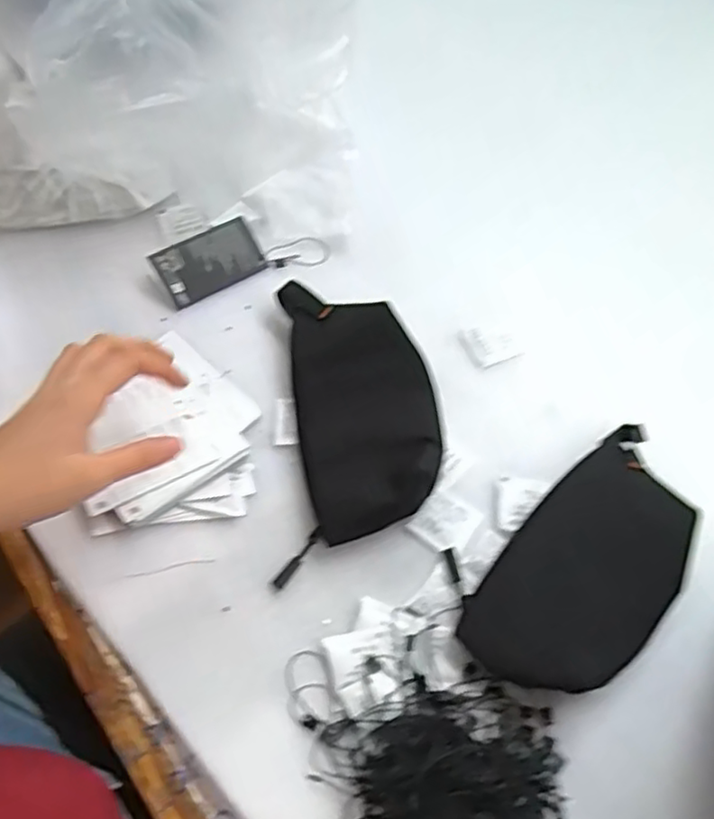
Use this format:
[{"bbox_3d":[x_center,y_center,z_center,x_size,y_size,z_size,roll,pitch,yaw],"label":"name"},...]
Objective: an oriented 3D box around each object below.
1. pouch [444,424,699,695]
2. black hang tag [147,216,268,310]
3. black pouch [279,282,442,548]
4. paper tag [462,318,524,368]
[{"bbox_3d":[0.152,0.097,0.435,0.194,0.020,0.111,-31,65,-19],"label":"pouch"},{"bbox_3d":[-0.123,-0.124,0.566,0.088,0.011,0.049,-31,96,-20],"label":"black hang tag"},{"bbox_3d":[0.004,-0.009,0.486,0.095,0.031,0.198,-6,60,-6],"label":"black pouch"},{"bbox_3d":[0.112,-0.055,0.554,0.047,0.004,0.036,-19,71,-28],"label":"paper tag"}]

